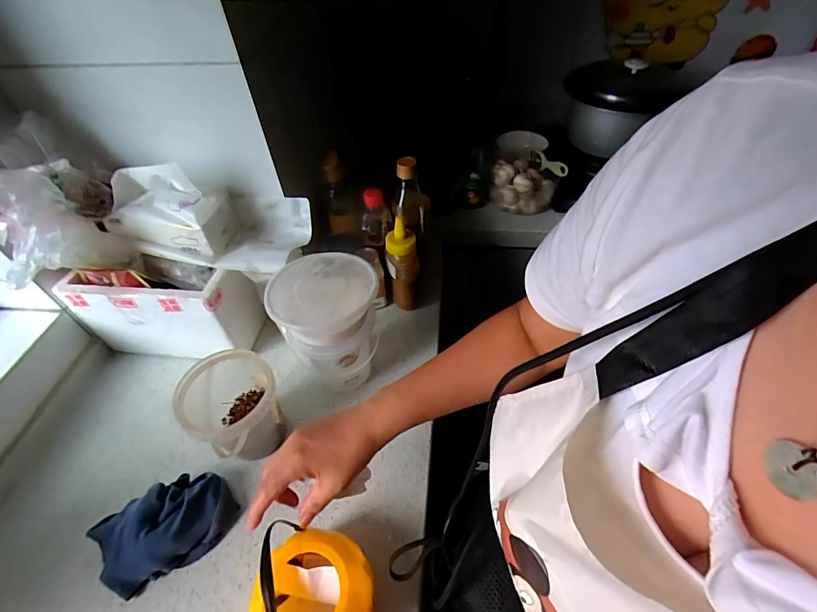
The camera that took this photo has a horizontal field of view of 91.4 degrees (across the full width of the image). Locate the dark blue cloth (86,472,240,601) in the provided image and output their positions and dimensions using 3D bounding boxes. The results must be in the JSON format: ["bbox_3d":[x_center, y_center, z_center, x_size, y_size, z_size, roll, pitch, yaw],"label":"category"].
[{"bbox_3d":[-0.305,0.272,0.499,0.159,0.058,0.103,-25,51,-18],"label":"dark blue cloth"}]

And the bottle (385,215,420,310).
[{"bbox_3d":[-0.009,-0.065,0.696,0.053,0.175,0.058,-10,48,-6],"label":"bottle"}]

